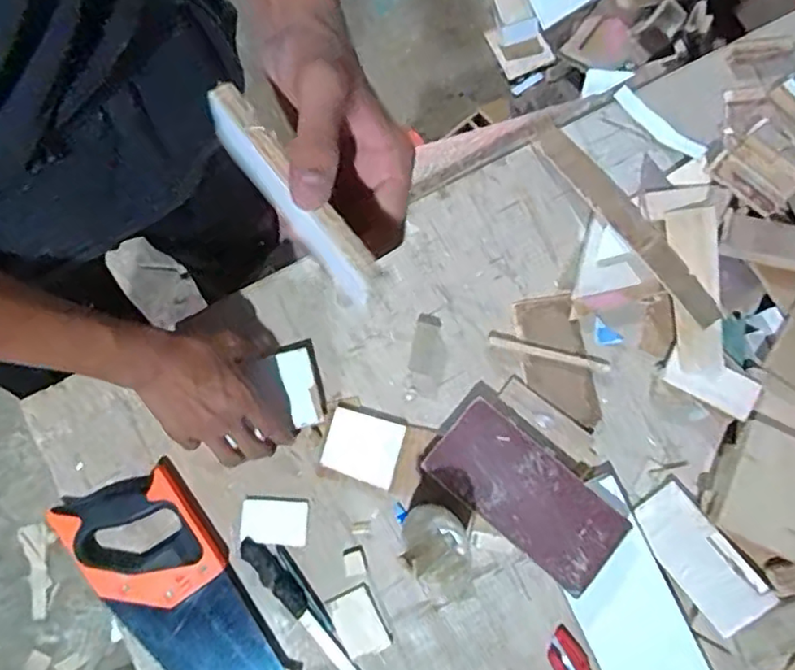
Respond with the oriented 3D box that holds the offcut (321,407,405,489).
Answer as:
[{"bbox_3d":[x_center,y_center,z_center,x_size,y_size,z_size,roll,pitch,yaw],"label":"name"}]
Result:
[{"bbox_3d":[-0.035,0.114,0.636,0.073,0.008,0.065,17,81,-1],"label":"offcut"}]

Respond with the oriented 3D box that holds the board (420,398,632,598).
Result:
[{"bbox_3d":[0.125,0.156,0.606,0.187,0.006,0.090,40,82,9],"label":"board"}]

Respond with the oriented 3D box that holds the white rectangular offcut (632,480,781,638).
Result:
[{"bbox_3d":[0.298,0.222,0.615,0.064,0.007,0.144,-40,81,7],"label":"white rectangular offcut"}]

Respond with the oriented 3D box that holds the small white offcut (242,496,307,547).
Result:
[{"bbox_3d":[-0.124,0.188,0.624,0.064,0.007,0.046,5,82,-3],"label":"small white offcut"}]

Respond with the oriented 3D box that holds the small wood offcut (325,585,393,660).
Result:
[{"bbox_3d":[-0.038,0.285,0.614,0.044,0.007,0.062,-26,84,-7],"label":"small wood offcut"}]

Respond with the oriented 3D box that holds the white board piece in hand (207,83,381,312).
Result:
[{"bbox_3d":[-0.055,-0.069,0.314,0.010,0.043,0.130,-33,77,-25],"label":"white board piece in hand"}]

